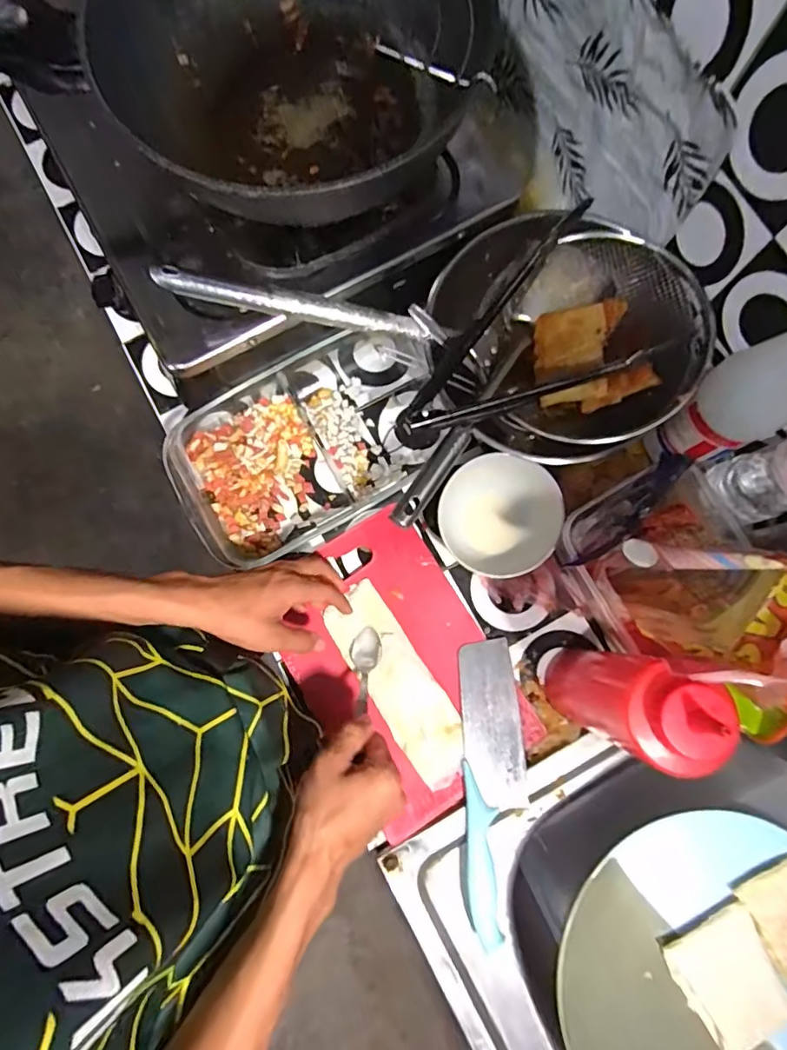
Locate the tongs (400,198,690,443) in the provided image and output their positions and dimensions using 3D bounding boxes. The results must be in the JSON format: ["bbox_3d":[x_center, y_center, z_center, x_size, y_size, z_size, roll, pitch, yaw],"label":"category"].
[{"bbox_3d":[0.108,-0.159,0.483,0.258,0.049,0.155,-33,81,-5],"label":"tongs"}]

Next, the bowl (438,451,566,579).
[{"bbox_3d":[0.108,-0.008,0.522,0.120,0.061,0.113,0,80,0],"label":"bowl"}]

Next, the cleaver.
[{"bbox_3d":[0.096,0.240,0.491,0.059,0.027,0.252,0,80,0],"label":"cleaver"}]

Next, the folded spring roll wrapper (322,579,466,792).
[{"bbox_3d":[0.005,0.156,0.520,0.065,0.007,0.202,-30,79,-5],"label":"folded spring roll wrapper"}]

